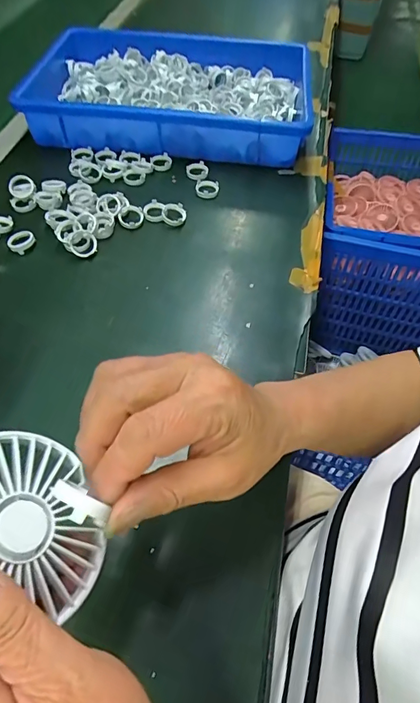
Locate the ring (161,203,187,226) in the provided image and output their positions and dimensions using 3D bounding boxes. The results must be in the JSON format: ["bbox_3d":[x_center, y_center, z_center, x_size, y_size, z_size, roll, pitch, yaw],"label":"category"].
[{"bbox_3d":[-0.040,-0.151,0.470,0.027,0.014,0.027,2,56,-3],"label":"ring"}]

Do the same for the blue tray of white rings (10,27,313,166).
[{"bbox_3d":[-0.049,-0.334,0.550,0.332,0.074,0.195,8,56,1],"label":"blue tray of white rings"}]

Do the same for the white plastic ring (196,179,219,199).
[{"bbox_3d":[-0.003,-0.192,0.499,0.028,0.008,0.028,2,56,-3],"label":"white plastic ring"}]

